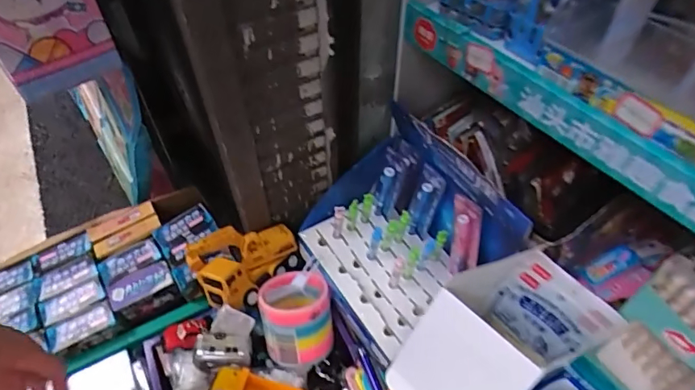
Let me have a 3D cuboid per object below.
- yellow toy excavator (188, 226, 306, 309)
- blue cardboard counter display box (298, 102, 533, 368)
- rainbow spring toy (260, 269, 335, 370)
[{"bbox_3d":[-0.130,0.090,0.637,0.135,0.068,0.094,-28,56,-21],"label":"yellow toy excavator"},{"bbox_3d":[0.051,0.033,0.576,0.169,0.194,0.224,-25,55,-18],"label":"blue cardboard counter display box"},{"bbox_3d":[-0.061,0.165,0.613,0.088,0.108,0.074,-4,19,12],"label":"rainbow spring toy"}]

